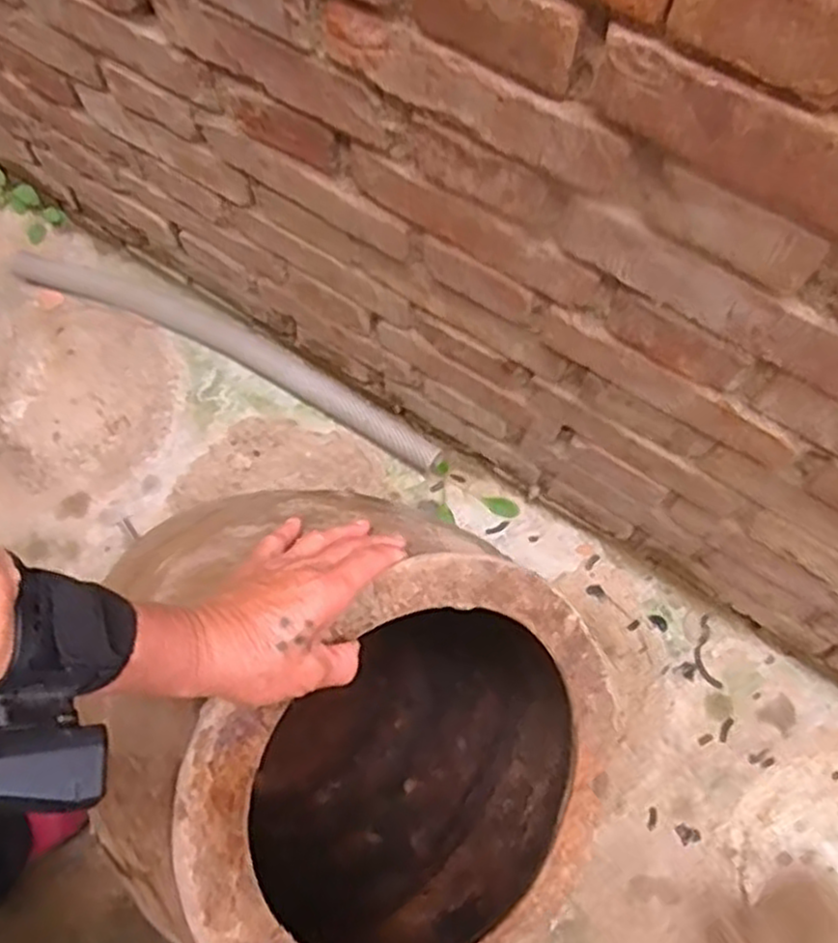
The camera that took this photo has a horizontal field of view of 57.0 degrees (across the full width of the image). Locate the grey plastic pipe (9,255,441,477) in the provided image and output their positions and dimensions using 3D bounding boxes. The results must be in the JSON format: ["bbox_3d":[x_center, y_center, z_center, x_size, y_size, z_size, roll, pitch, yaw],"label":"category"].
[{"bbox_3d":[-0.259,-0.167,1.051,0.667,0.051,0.072,25,69,9],"label":"grey plastic pipe"}]

